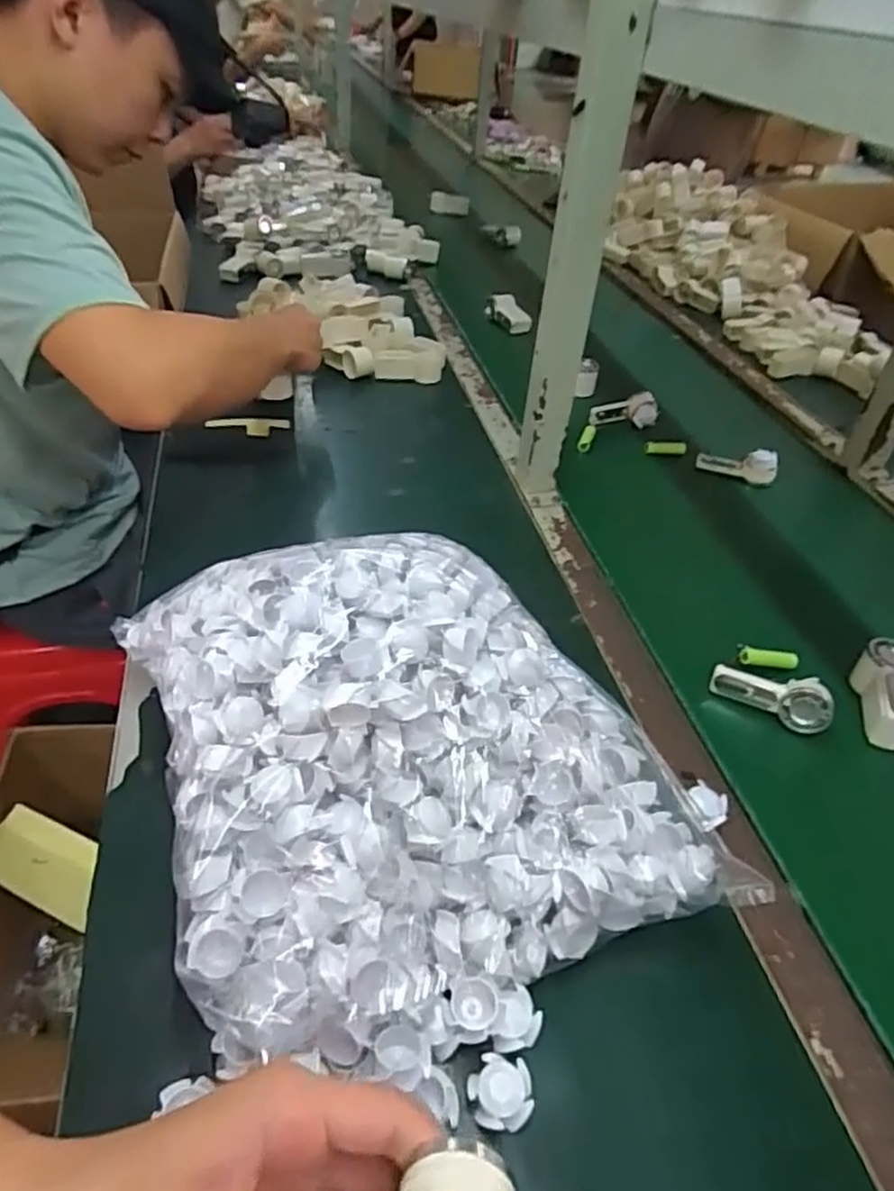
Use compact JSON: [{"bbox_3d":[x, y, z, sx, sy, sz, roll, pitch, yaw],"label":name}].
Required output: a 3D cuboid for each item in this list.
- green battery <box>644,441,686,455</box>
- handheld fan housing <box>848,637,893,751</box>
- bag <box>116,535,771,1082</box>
[{"bbox_3d":[0.281,-0.190,0.918,0.050,0.013,0.016,7,43,4],"label":"green battery"},{"bbox_3d":[0.368,0.081,0.594,0.040,0.045,0.095,14,56,11],"label":"handheld fan housing"},{"bbox_3d":[-0.027,0.096,0.467,0.319,0.133,0.330,-11,44,-17],"label":"bag"}]

